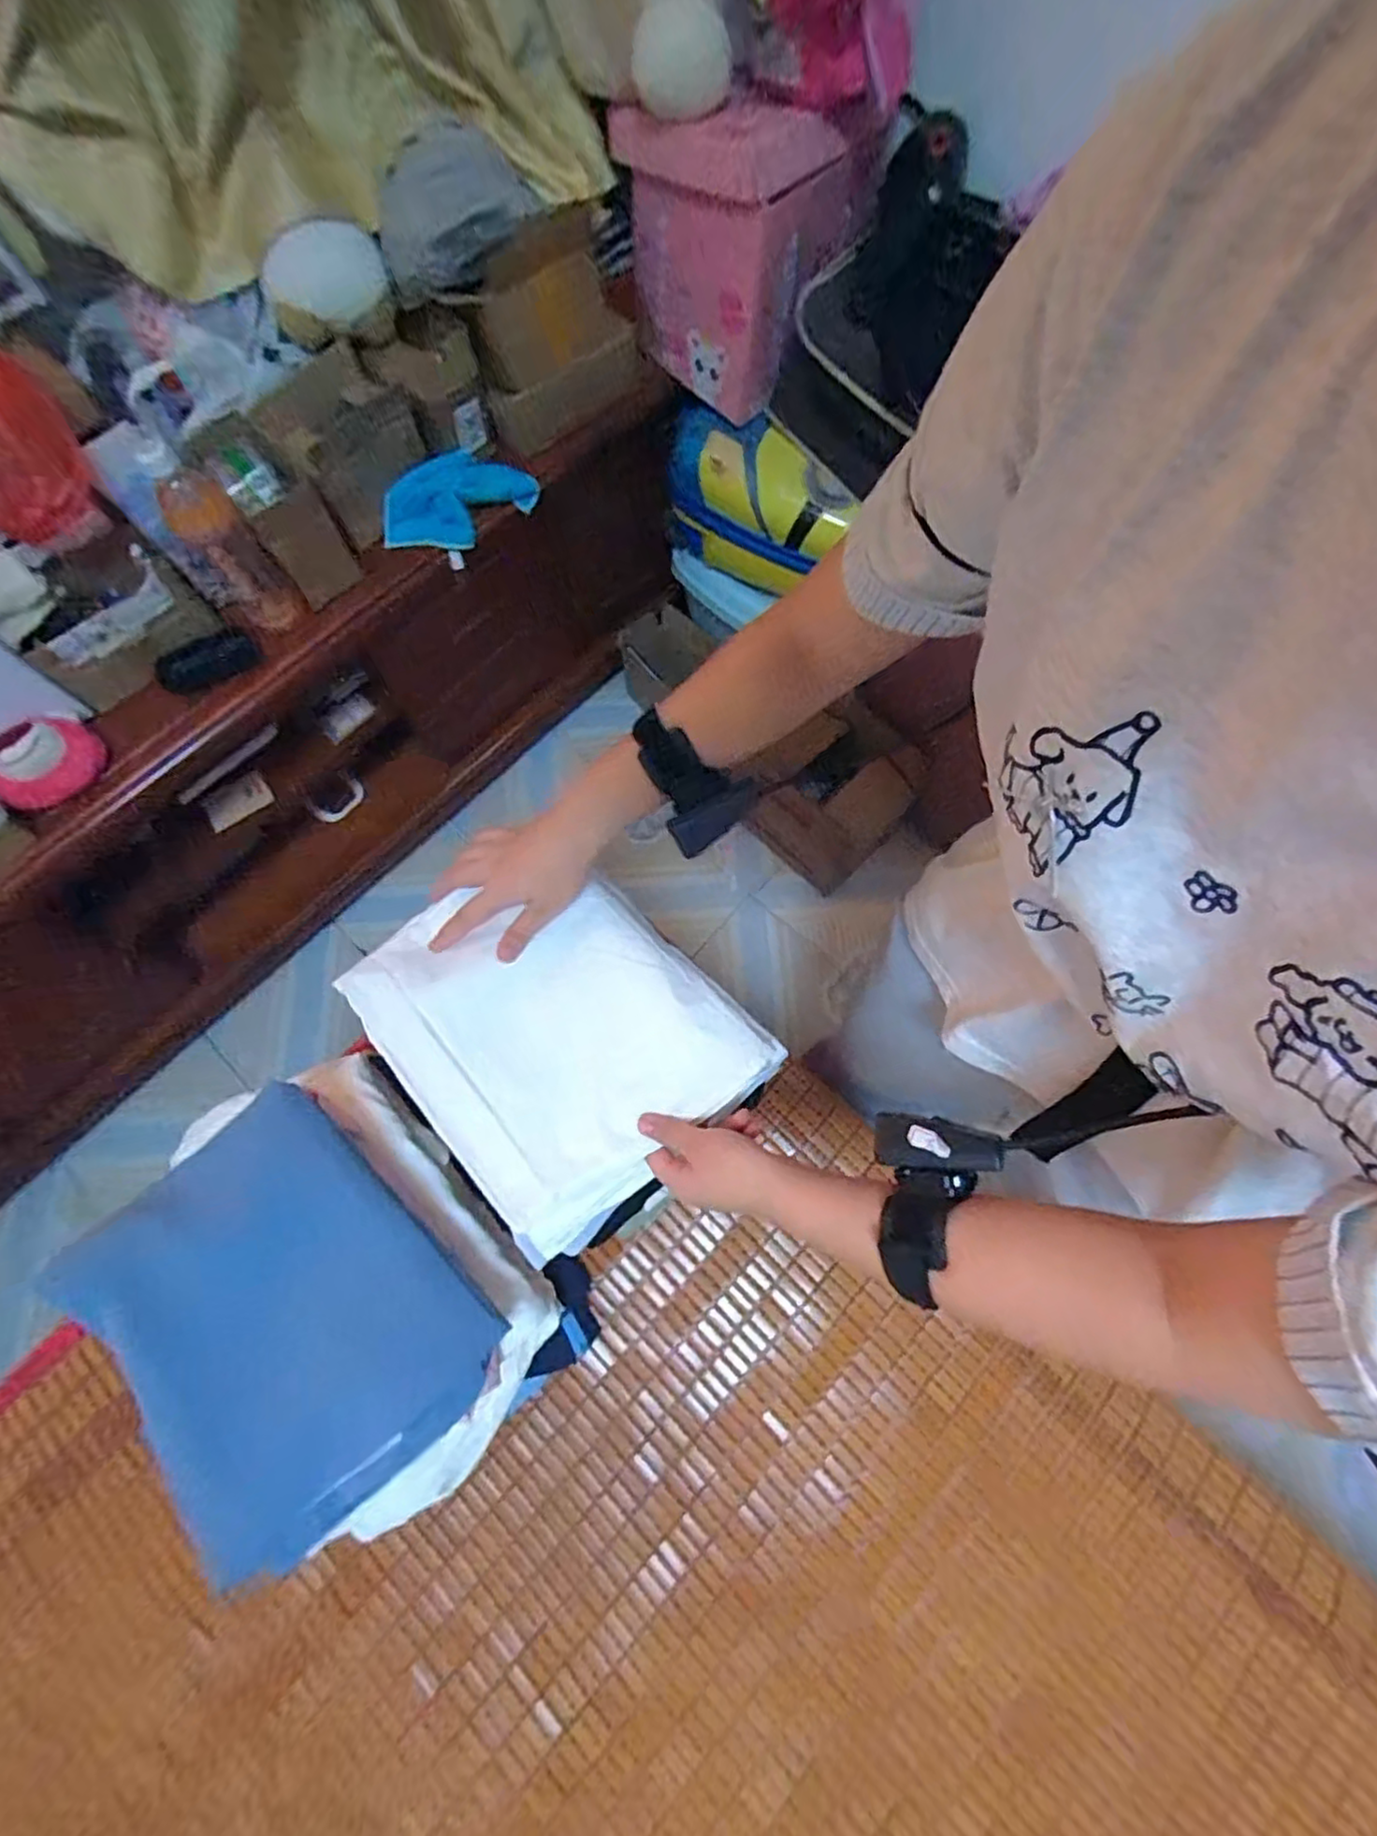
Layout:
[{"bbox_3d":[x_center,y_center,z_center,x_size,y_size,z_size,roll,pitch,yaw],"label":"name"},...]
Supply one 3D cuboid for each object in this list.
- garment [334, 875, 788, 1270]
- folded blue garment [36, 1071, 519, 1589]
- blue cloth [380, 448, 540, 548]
[{"bbox_3d":[-0.103,0.086,0.529,0.230,0.060,0.262,-39,80,-13],"label":"garment"},{"bbox_3d":[-0.299,0.289,0.487,0.209,0.090,0.277,-42,77,-12],"label":"folded blue garment"},{"bbox_3d":[-0.304,-0.555,0.890,0.071,0.084,0.210,40,77,12],"label":"blue cloth"}]

